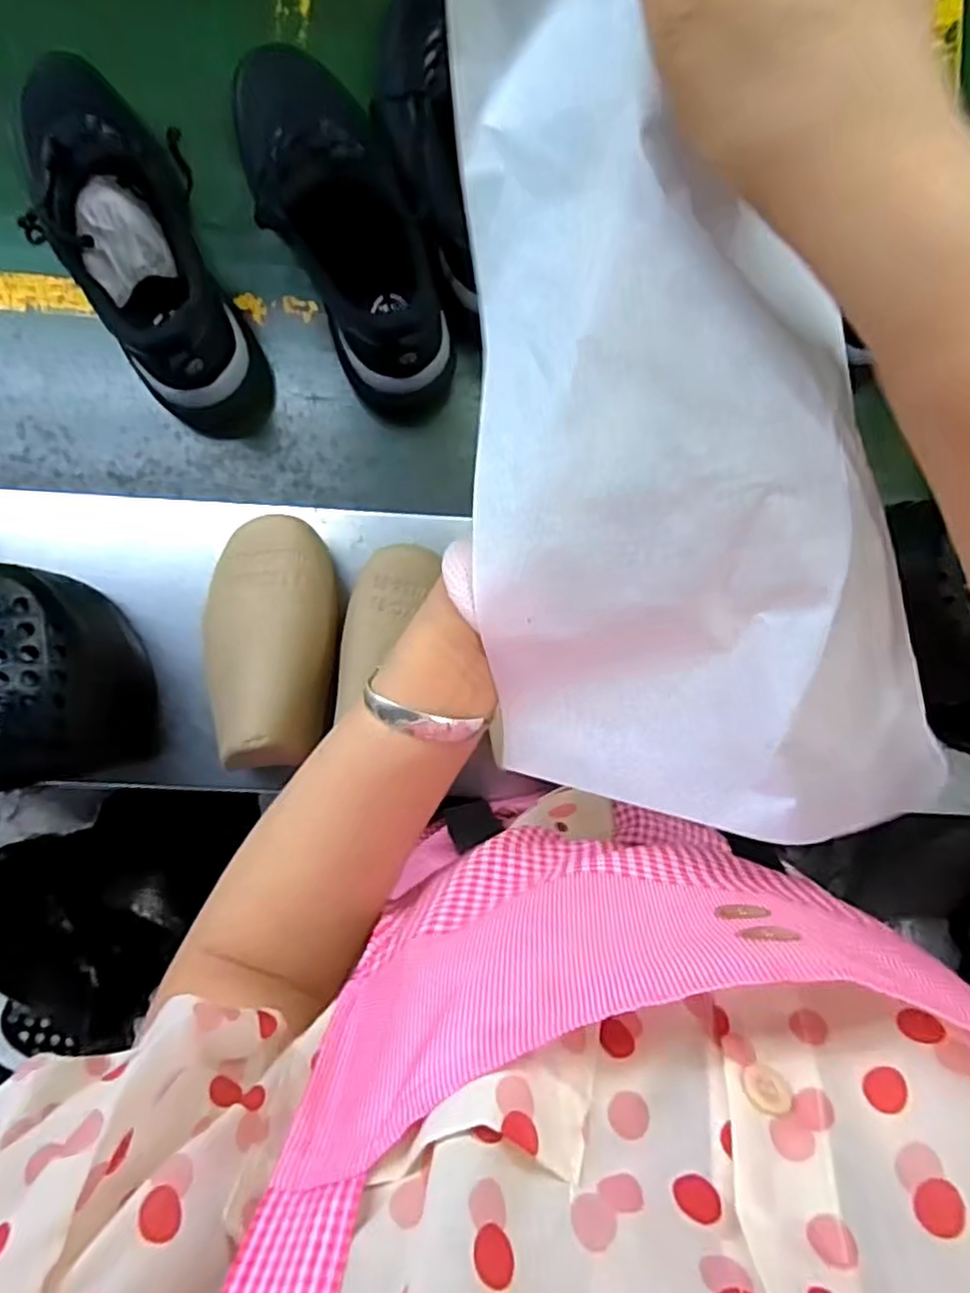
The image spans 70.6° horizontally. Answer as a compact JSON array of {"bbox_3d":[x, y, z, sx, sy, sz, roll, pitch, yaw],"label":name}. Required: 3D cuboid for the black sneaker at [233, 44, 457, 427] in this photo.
[{"bbox_3d":[-0.116,-0.334,0.533,0.095,0.133,0.271,-26,92,-5],"label":"black sneaker"}]

